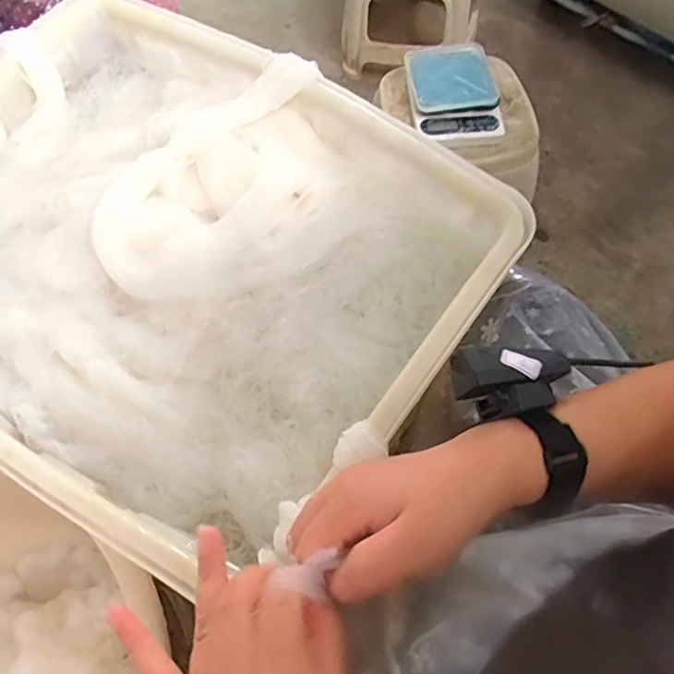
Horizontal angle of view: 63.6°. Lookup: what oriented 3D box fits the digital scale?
[{"bbox_3d":[0.179,-0.375,0.841,0.122,0.038,0.181,-5,66,0],"label":"digital scale"}]

